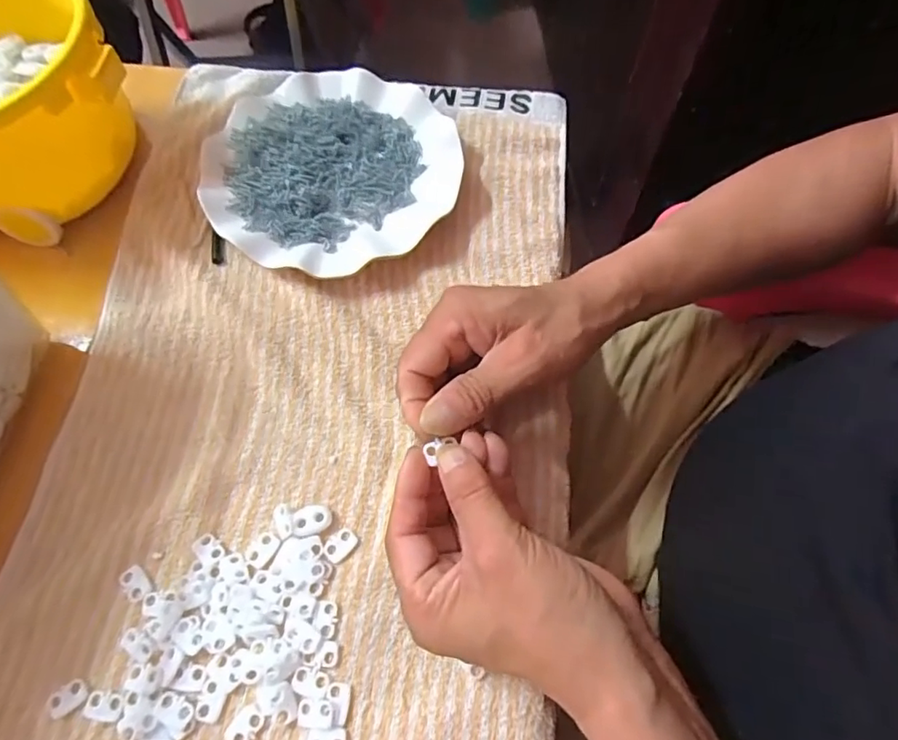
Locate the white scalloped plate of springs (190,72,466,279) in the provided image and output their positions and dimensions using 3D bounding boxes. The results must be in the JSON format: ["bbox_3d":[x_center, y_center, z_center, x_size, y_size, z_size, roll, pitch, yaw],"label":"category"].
[{"bbox_3d":[-0.086,-0.146,0.401,0.179,0.024,0.175,0,64,0],"label":"white scalloped plate of springs"}]

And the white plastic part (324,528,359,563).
[{"bbox_3d":[-0.060,0.096,0.305,0.013,0.004,0.018,41,71,17],"label":"white plastic part"}]

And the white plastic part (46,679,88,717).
[{"bbox_3d":[-0.190,0.163,0.273,0.020,0.004,0.012,-32,69,-14],"label":"white plastic part"}]

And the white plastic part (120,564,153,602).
[{"bbox_3d":[-0.168,0.114,0.297,0.012,0.004,0.018,-37,70,-16],"label":"white plastic part"}]

